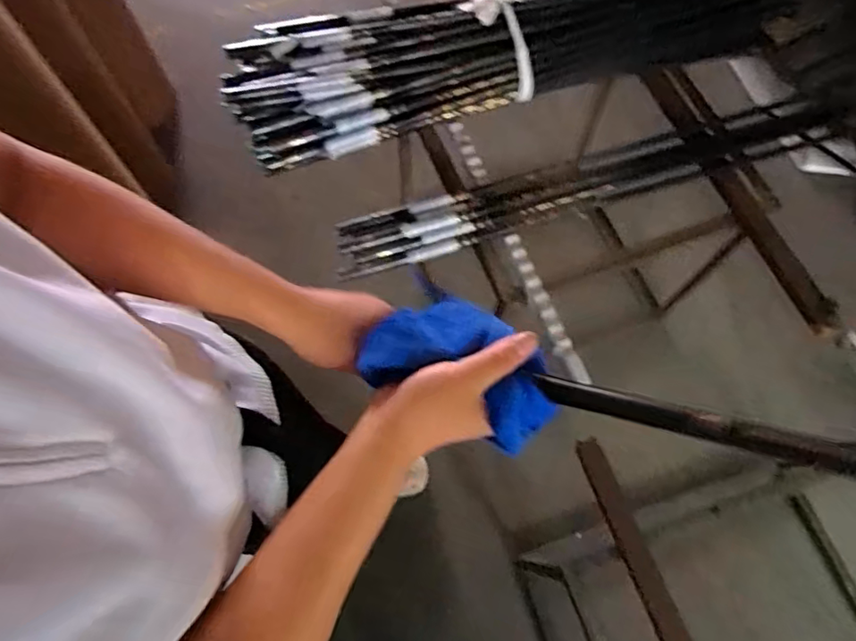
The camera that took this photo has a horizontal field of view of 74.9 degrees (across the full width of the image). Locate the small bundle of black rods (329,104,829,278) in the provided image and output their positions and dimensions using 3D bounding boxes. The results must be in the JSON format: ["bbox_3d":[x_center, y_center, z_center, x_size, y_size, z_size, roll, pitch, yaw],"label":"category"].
[{"bbox_3d":[0.277,-0.230,0.968,0.879,0.054,0.118,-16,69,-7],"label":"small bundle of black rods"}]

